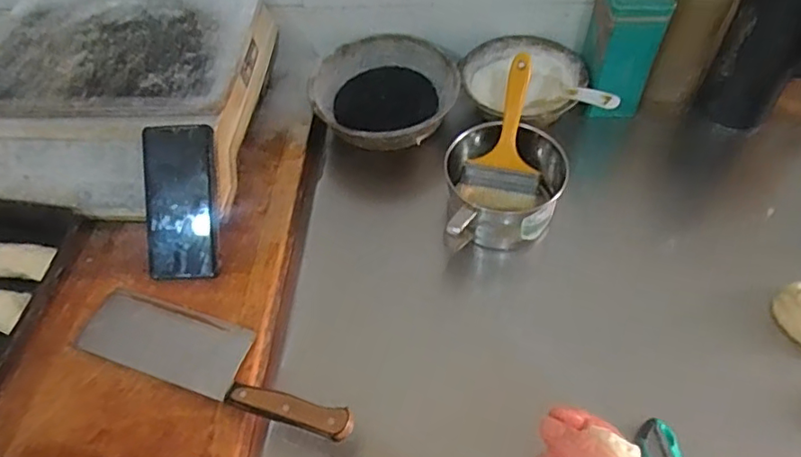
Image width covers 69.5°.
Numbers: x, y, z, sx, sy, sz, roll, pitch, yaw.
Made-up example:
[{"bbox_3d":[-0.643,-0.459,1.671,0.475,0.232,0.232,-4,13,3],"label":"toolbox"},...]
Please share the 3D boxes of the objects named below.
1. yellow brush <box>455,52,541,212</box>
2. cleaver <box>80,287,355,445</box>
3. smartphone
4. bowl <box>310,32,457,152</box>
[{"bbox_3d":[0.124,-0.108,0.659,0.085,0.023,0.171,13,99,13],"label":"yellow brush"},{"bbox_3d":[-0.177,0.120,0.549,0.295,0.020,0.074,15,57,14],"label":"cleaver"},{"bbox_3d":[-0.232,-0.027,0.607,0.067,0.016,0.160,-3,90,3],"label":"smartphone"},{"bbox_3d":[-0.020,-0.170,0.759,0.178,0.068,0.171,-2,54,3],"label":"bowl"}]

